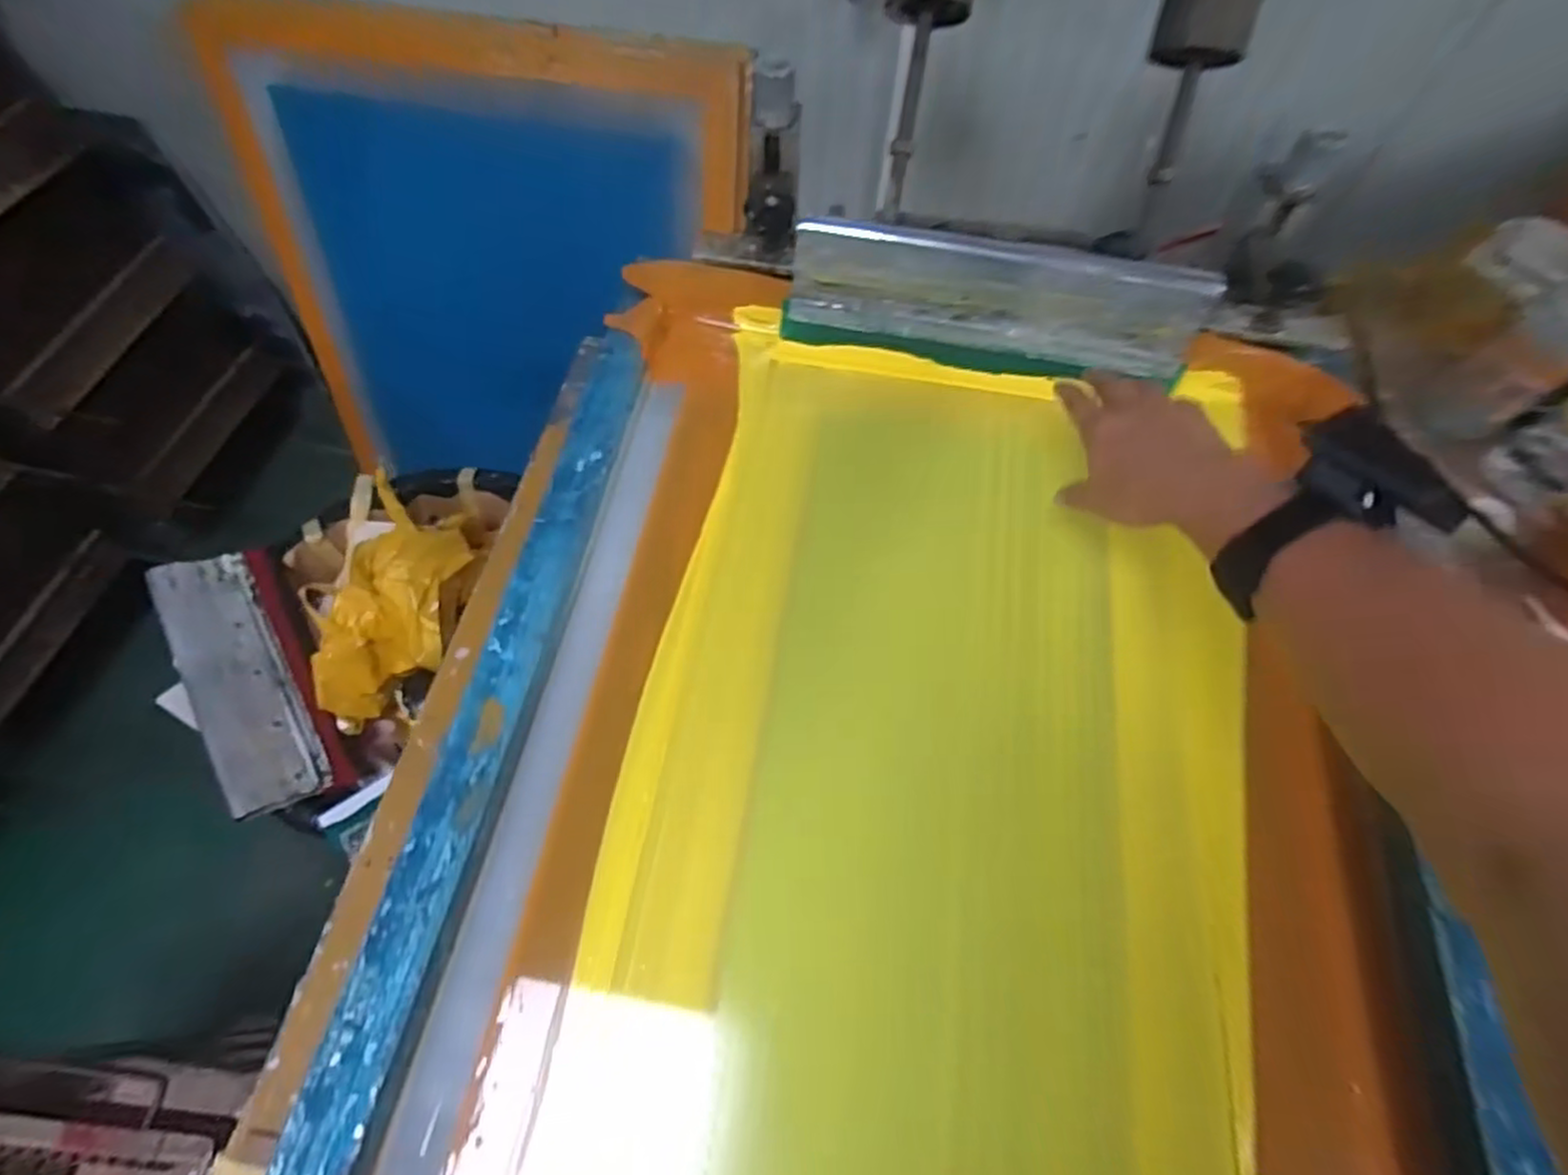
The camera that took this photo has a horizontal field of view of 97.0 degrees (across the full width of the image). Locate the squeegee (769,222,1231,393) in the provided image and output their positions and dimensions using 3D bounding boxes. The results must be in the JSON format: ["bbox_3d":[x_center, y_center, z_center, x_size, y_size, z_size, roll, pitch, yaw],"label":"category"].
[{"bbox_3d":[0.180,-0.251,0.615,0.348,0.104,0.030,9,44,5],"label":"squeegee"}]

